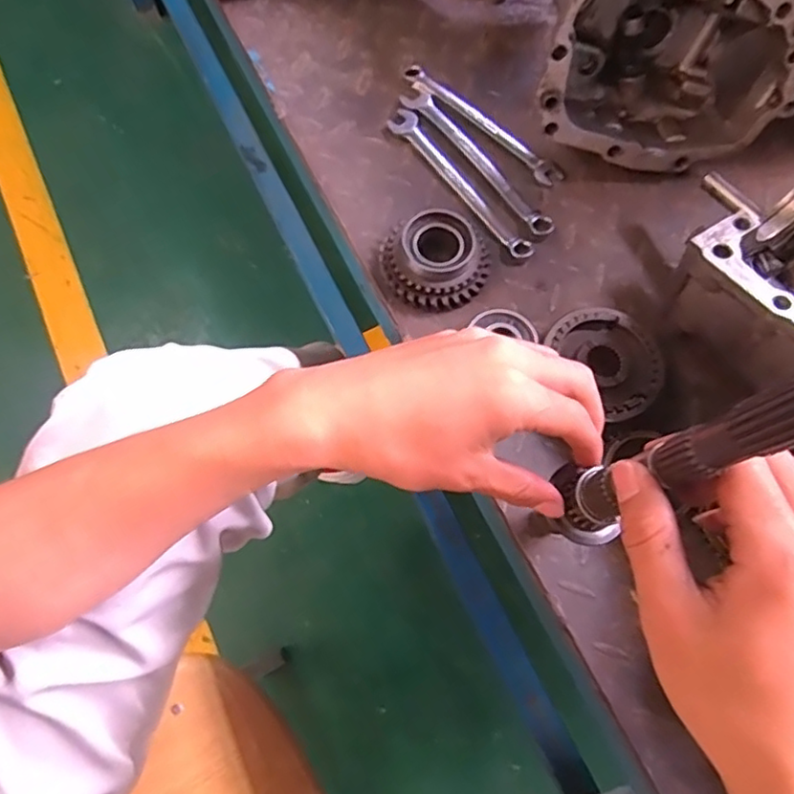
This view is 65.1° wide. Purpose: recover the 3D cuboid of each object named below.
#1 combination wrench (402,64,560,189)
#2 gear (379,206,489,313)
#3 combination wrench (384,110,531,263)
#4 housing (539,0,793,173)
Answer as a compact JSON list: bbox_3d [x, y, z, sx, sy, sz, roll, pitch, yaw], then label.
[{"bbox_3d":[0.067,-0.214,0.481,0.148,0.013,0.019,39,75,12],"label":"combination wrench"},{"bbox_3d":[0.029,-0.095,0.432,0.072,0.027,0.066,0,71,0],"label":"gear"},{"bbox_3d":[0.047,-0.161,0.470,0.020,0.014,0.157,-37,75,-12],"label":"combination wrench"},{"bbox_3d":[0.188,-0.247,0.445,0.186,0.131,0.101,6,48,-10],"label":"housing"}]

